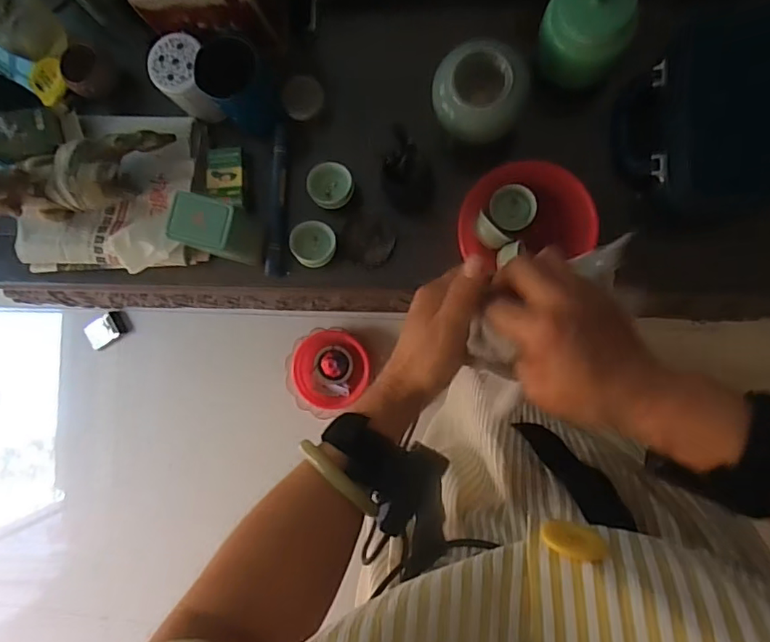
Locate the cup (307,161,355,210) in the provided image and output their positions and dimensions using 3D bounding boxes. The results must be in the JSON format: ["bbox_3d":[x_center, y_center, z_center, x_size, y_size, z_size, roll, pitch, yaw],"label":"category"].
[{"bbox_3d":[-0.078,-0.192,0.755,0.063,0.036,0.059,0,89,6],"label":"cup"}]

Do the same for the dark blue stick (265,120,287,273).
[{"bbox_3d":[-0.160,-0.178,0.795,0.024,0.023,0.220,2,89,6],"label":"dark blue stick"}]

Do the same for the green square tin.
[{"bbox_3d":[-0.224,-0.127,0.726,0.087,0.128,0.073,18,91,6],"label":"green square tin"}]

